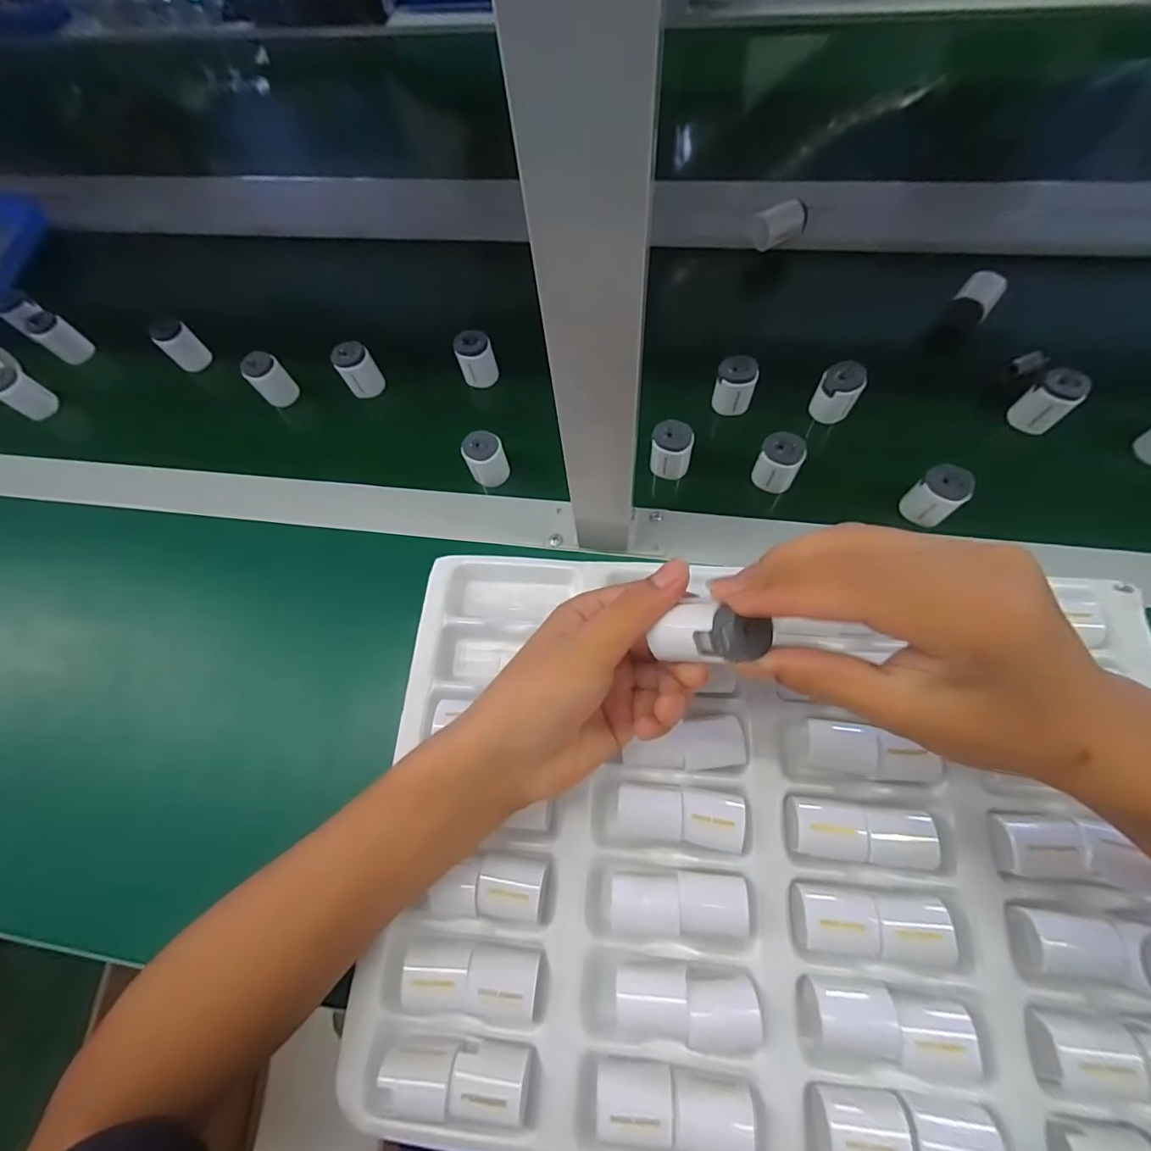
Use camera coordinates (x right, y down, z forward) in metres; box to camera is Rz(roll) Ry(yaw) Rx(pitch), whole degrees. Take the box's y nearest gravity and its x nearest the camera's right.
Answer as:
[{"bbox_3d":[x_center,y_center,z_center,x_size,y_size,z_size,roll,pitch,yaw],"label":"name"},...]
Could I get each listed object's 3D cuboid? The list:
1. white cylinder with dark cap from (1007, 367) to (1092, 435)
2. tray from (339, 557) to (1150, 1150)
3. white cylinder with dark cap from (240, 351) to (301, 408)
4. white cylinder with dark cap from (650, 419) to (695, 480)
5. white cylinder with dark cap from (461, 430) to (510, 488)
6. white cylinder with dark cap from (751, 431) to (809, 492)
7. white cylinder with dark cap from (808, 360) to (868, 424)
[{"bbox_3d":[0.357,-0.131,0.390,0.024,0.042,0.031,-35,68,-10],"label":"white cylinder with dark cap"},{"bbox_3d":[0.108,0.144,0.298,0.435,0.050,0.305,3,67,7],"label":"tray"},{"bbox_3d":[-0.274,-0.176,0.466,0.031,0.043,0.026,-42,70,-12],"label":"white cylinder with dark cap"},{"bbox_3d":[0.075,-0.097,0.399,0.033,0.039,0.024,9,68,9],"label":"white cylinder with dark cap"},{"bbox_3d":[-0.071,-0.092,0.412,0.030,0.042,0.024,-21,67,-4],"label":"white cylinder with dark cap"},{"bbox_3d":[0.151,-0.084,0.386,0.030,0.038,0.025,24,71,14],"label":"white cylinder with dark cap"},{"bbox_3d":[0.207,-0.145,0.410,0.030,0.042,0.025,28,72,16],"label":"white cylinder with dark cap"}]

